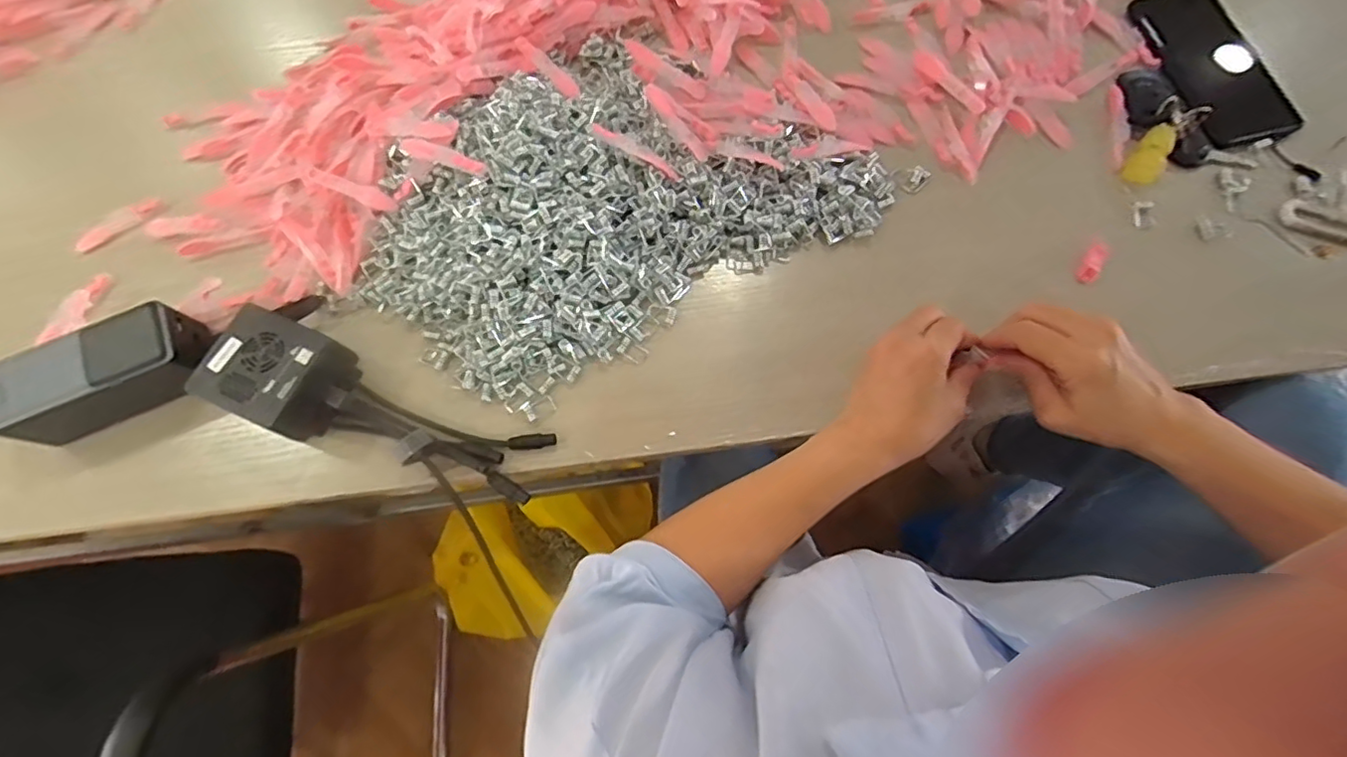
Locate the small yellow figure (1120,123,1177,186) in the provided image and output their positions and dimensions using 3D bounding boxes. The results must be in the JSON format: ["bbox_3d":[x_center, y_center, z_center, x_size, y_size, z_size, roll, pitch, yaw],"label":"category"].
[{"bbox_3d":[0.377,-0.175,0.462,0.027,0.016,0.053,32,75,11],"label":"small yellow figure"}]

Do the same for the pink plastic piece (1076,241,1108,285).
[{"bbox_3d":[0.313,-0.087,0.437,0.013,0.008,0.033,25,88,9],"label":"pink plastic piece"}]

